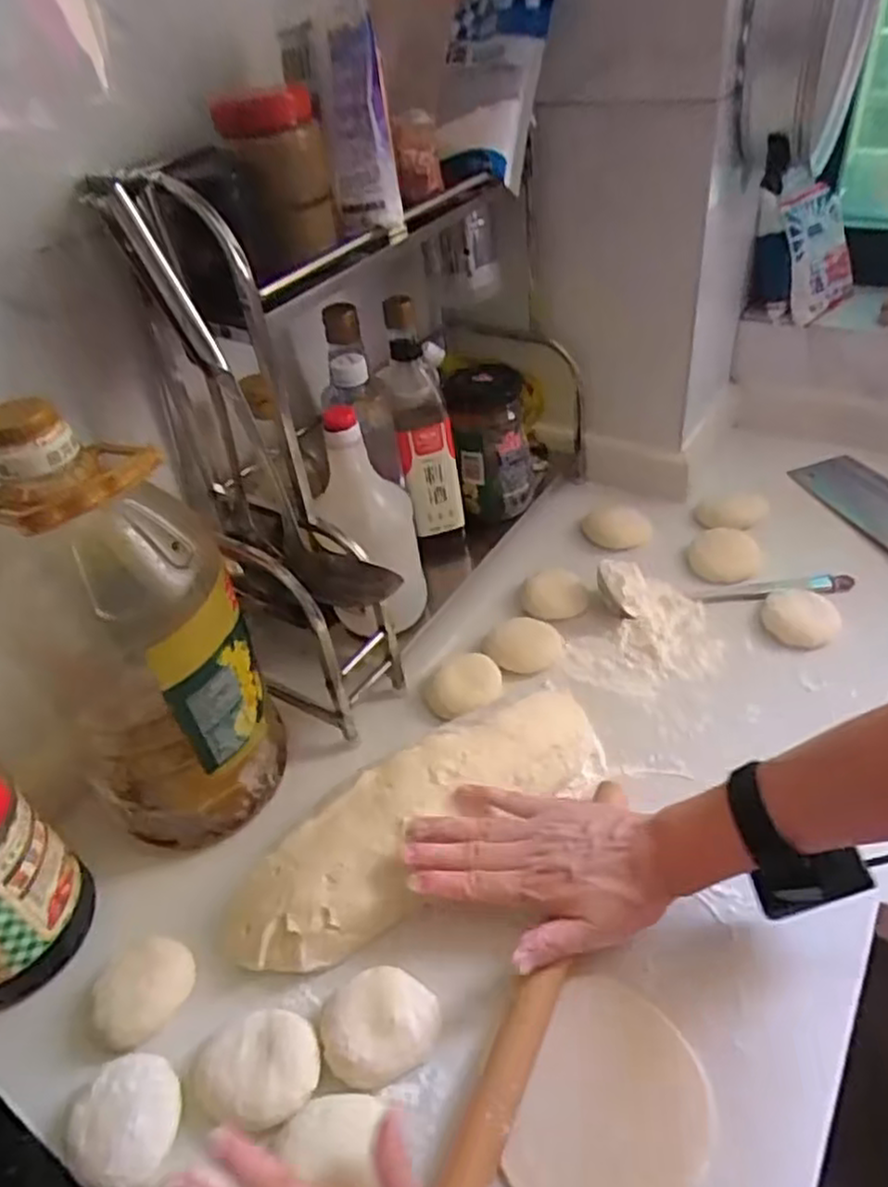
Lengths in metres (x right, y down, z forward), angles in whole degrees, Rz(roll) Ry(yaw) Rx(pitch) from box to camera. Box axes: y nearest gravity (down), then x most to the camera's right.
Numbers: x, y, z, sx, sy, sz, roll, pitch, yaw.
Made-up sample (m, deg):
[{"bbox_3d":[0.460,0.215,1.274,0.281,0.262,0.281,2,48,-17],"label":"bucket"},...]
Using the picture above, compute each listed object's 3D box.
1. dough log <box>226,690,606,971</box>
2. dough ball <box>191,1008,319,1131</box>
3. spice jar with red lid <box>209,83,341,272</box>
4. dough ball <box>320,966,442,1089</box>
[{"bbox_3d":[-0.012,0.167,0.557,0.309,0.062,0.087,-28,47,-21],"label":"dough log"},{"bbox_3d":[-0.118,0.293,0.461,0.078,0.025,0.063,4,44,11],"label":"dough ball"},{"bbox_3d":[-0.115,-0.297,0.528,0.070,0.108,0.059,-12,41,-4],"label":"spice jar with red lid"},{"bbox_3d":[-0.040,0.274,0.473,0.072,0.025,0.064,-7,43,-1],"label":"dough ball"}]

